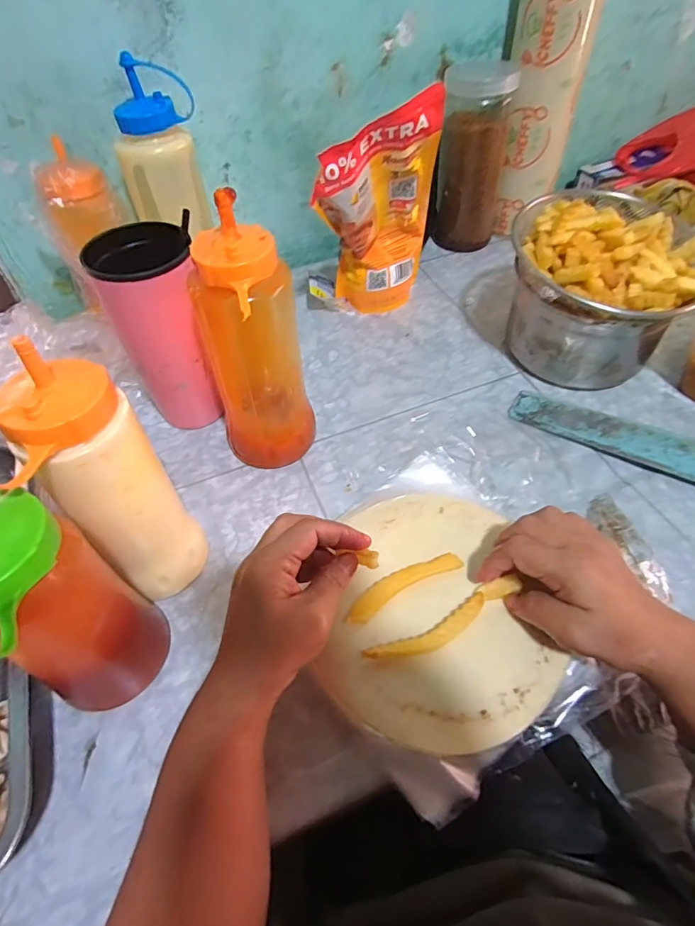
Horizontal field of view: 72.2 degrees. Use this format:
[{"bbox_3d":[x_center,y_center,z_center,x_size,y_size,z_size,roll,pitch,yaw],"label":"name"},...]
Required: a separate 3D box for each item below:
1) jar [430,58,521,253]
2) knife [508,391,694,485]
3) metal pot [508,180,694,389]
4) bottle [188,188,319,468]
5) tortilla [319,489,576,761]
[{"bbox_3d":[0.171,-0.412,0.661,0.091,0.204,0.100,8,52,9],"label":"jar"},{"bbox_3d":[0.308,-0.012,0.447,0.302,0.027,0.054,28,58,23],"label":"knife"},{"bbox_3d":[0.264,-0.172,0.506,0.173,0.135,0.165,23,56,20],"label":"metal pot"},{"bbox_3d":[-0.073,-0.084,0.404,0.060,0.216,0.076,31,59,25],"label":"bottle"},{"bbox_3d":[0.057,0.103,0.350,0.156,0.013,0.185,-11,52,-6],"label":"tortilla"}]

